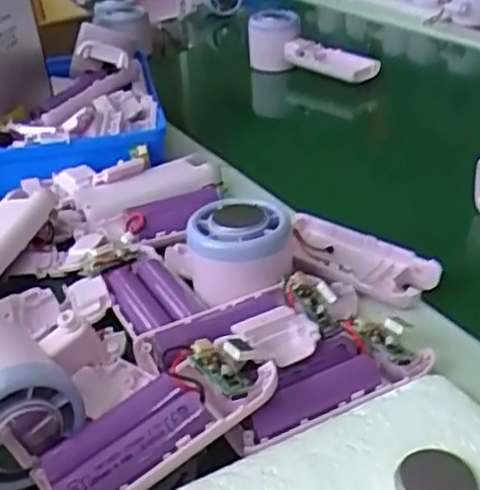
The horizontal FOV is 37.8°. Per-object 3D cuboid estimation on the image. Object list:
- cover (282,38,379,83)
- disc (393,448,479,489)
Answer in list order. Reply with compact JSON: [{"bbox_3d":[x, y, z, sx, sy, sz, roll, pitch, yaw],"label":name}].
[{"bbox_3d":[0.096,-0.195,0.747,0.110,0.029,0.044,21,38,34],"label":"cover"},{"bbox_3d":[0.075,0.091,0.267,0.028,0.004,0.029,-4,31,2],"label":"disc"}]

